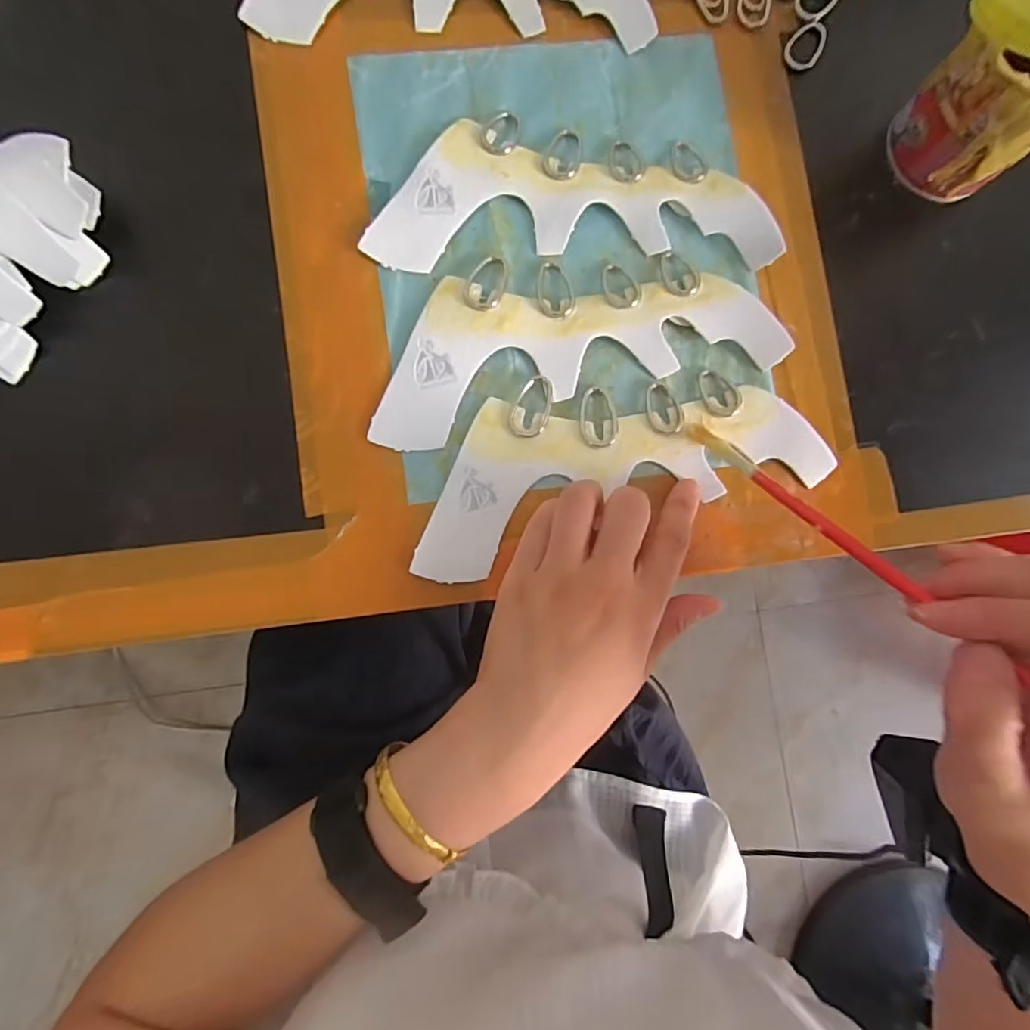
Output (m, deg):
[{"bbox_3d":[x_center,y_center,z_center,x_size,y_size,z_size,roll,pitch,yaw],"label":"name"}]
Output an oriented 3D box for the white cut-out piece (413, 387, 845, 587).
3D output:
[{"bbox_3d":[0.051,-0.029,0.298,0.215,0.006,0.077,-15,83,-6],"label":"white cut-out piece"}]

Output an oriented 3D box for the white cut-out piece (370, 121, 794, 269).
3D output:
[{"bbox_3d":[0.031,-0.171,0.306,0.214,0.013,0.076,-2,85,-5],"label":"white cut-out piece"}]

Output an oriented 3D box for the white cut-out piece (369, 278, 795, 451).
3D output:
[{"bbox_3d":[0.034,-0.084,0.298,0.213,0.011,0.079,-6,86,-5],"label":"white cut-out piece"}]

